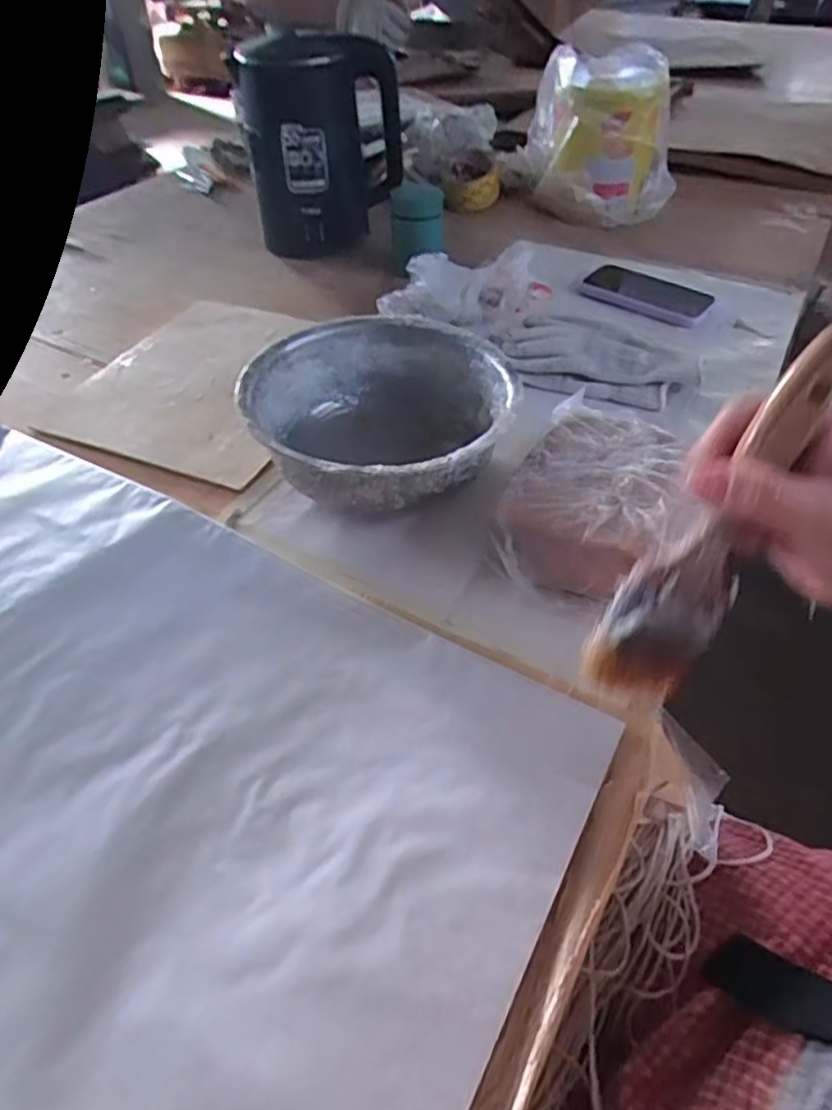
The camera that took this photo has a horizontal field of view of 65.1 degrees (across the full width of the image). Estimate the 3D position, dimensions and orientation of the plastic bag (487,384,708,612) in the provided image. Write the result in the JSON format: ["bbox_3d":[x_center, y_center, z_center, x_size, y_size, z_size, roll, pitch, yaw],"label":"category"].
[{"bbox_3d":[0.134,-0.040,0.476,0.122,0.069,0.159,20,48,20],"label":"plastic bag"}]

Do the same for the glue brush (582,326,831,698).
[{"bbox_3d":[0.131,-0.007,0.273,0.045,0.166,0.011,27,18,-11],"label":"glue brush"}]

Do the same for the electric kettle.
[{"bbox_3d":[-0.121,-0.552,0.881,0.201,0.224,0.157,-4,47,-2],"label":"electric kettle"}]

